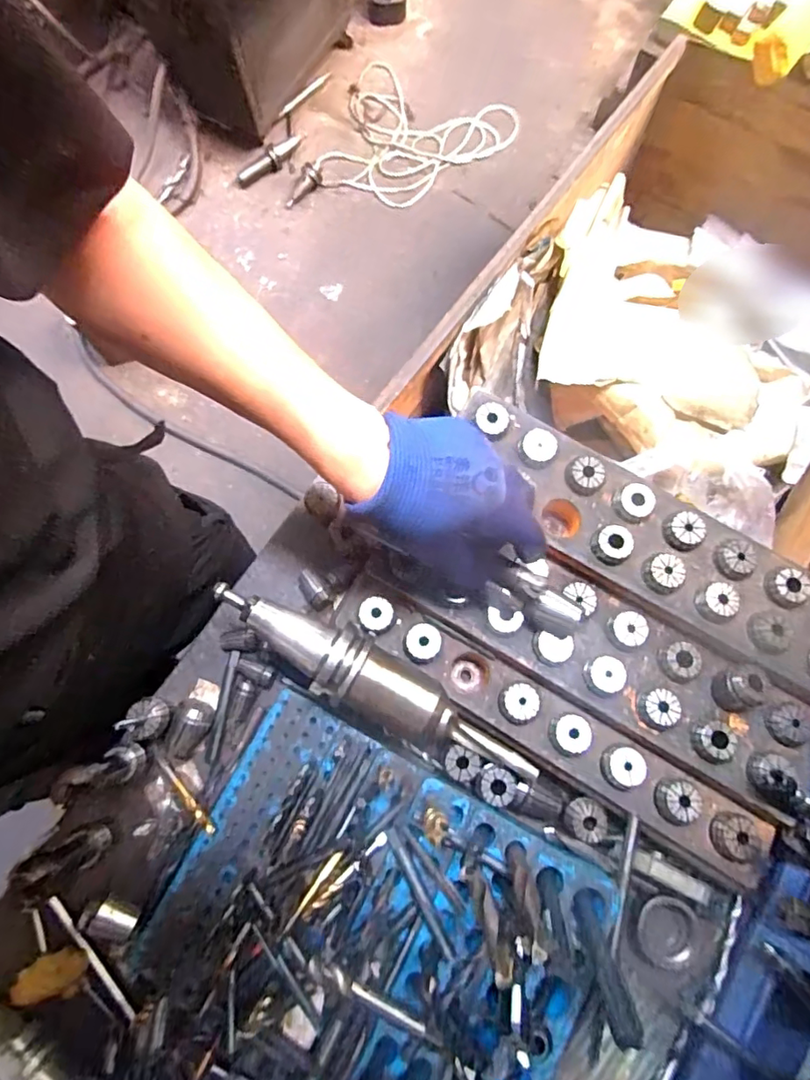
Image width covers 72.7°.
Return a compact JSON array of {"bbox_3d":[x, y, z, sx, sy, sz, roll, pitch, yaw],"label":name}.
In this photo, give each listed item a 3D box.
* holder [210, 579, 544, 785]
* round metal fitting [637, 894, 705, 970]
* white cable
[{"bbox_3d":[-0.023,0.112,0.434,0.268,0.051,0.055,24,78,6],"label":"holder"},{"bbox_3d":[0.209,0.306,0.426,0.056,0.009,0.053,4,77,1],"label":"round metal fitting"},{"bbox_3d":[0.037,-1.169,1.616,0.502,0.037,0.425,21,78,5],"label":"white cable"}]

